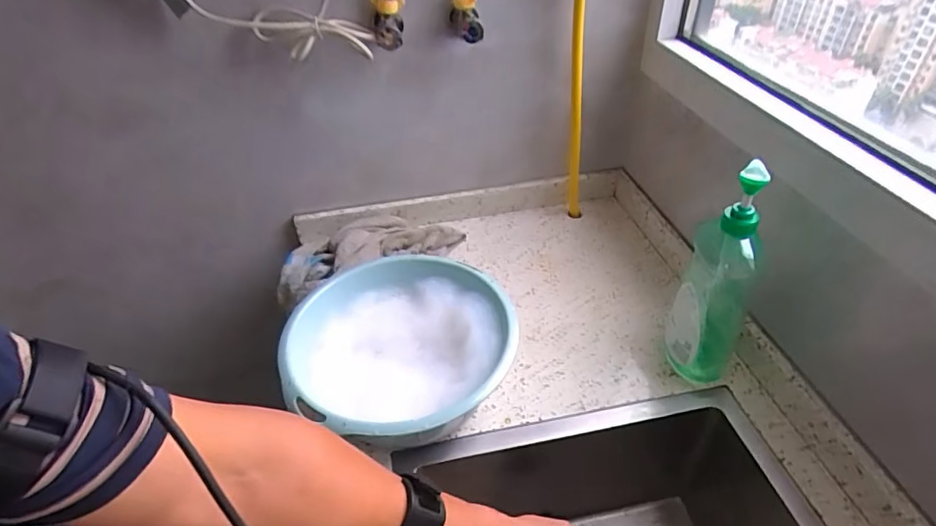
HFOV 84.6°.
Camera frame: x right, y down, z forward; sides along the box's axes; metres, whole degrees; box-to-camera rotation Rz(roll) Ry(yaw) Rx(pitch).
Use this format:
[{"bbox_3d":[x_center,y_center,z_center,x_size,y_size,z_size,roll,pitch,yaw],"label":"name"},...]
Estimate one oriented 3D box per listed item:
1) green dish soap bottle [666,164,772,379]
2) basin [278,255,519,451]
[{"bbox_3d":[0.292,0.022,0.602,0.079,0.275,0.071,18,45,25],"label":"green dish soap bottle"},{"bbox_3d":[-0.087,0.117,0.642,0.283,0.118,0.257,22,47,27],"label":"basin"}]

